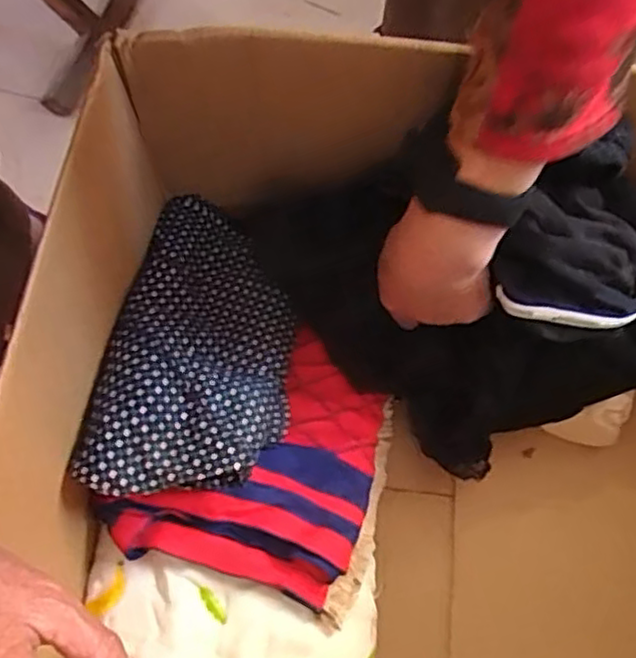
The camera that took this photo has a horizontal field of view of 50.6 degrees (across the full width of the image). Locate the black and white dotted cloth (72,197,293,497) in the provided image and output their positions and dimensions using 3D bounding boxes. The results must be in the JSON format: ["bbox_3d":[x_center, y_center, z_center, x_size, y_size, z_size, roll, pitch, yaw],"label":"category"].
[{"bbox_3d":[-0.081,0.009,0.481,0.128,0.028,0.236,14,50,-16],"label":"black and white dotted cloth"}]

